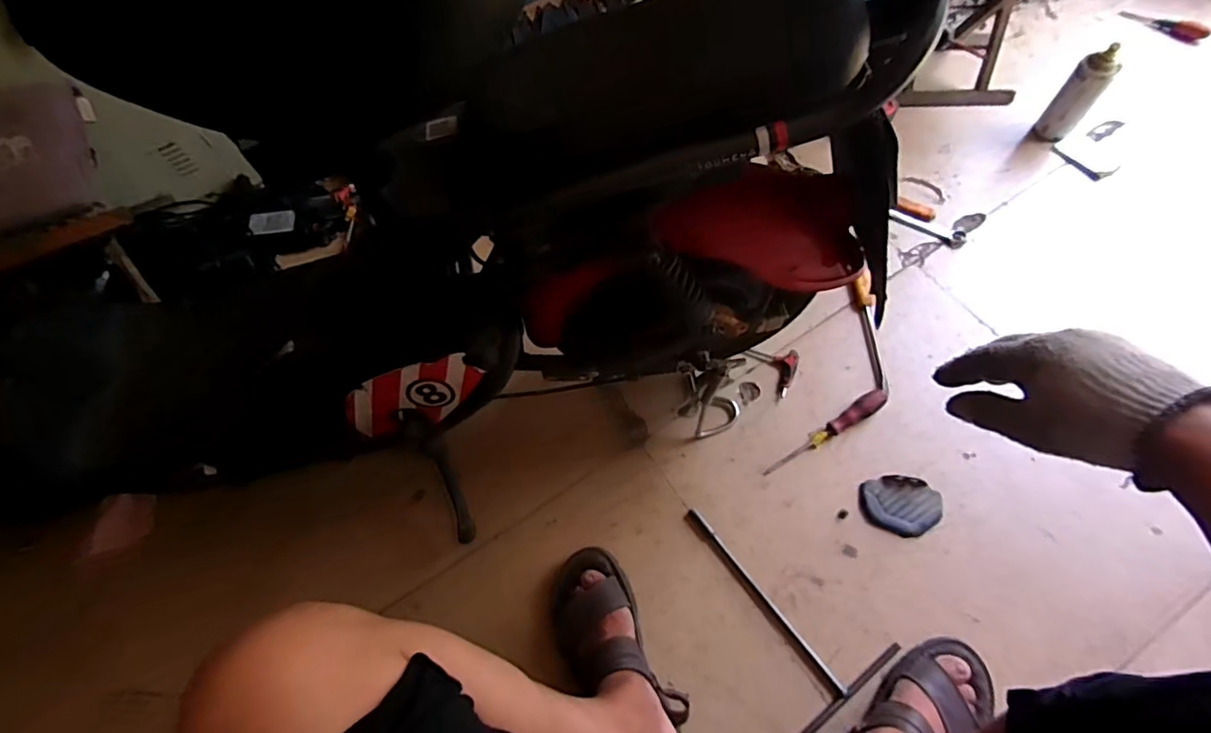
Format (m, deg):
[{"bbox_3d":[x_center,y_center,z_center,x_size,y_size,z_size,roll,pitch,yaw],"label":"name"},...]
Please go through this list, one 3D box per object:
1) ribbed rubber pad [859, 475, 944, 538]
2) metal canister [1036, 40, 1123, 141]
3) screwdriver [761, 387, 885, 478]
[{"bbox_3d":[0.426,0.198,0.800,0.112,0.013,0.082,1,63,4],"label":"ribbed rubber pad"},{"bbox_3d":[0.860,-0.489,1.025,0.062,0.173,0.048,38,73,21],"label":"metal canister"},{"bbox_3d":[0.343,0.101,0.854,0.224,0.029,0.027,-32,66,-12],"label":"screwdriver"}]

